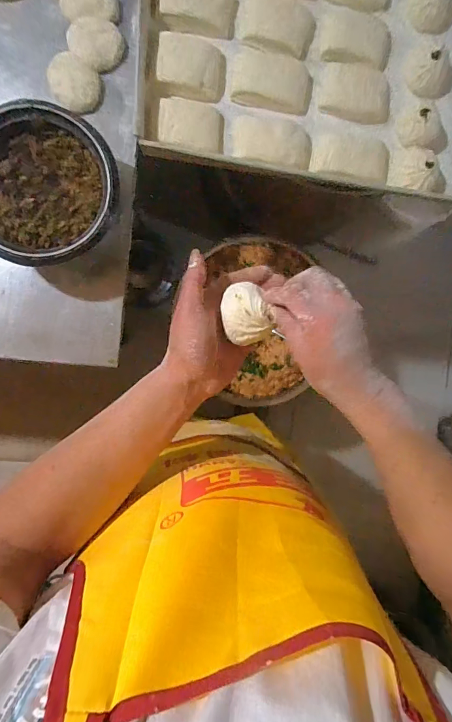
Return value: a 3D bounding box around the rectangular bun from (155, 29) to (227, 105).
[{"bbox_3d":[-0.046,-0.400,0.525,0.092,0.024,0.086,6,92,-7],"label":"rectangular bun"}]

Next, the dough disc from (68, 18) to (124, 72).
[{"bbox_3d":[-0.187,-0.446,0.544,0.076,0.024,0.062,5,93,-7],"label":"dough disc"}]

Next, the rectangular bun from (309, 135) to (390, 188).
[{"bbox_3d":[0.185,-0.288,0.557,0.121,0.031,0.059,7,91,-7],"label":"rectangular bun"}]

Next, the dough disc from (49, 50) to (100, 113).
[{"bbox_3d":[-0.219,-0.391,0.542,0.077,0.023,0.069,29,90,-8],"label":"dough disc"}]

